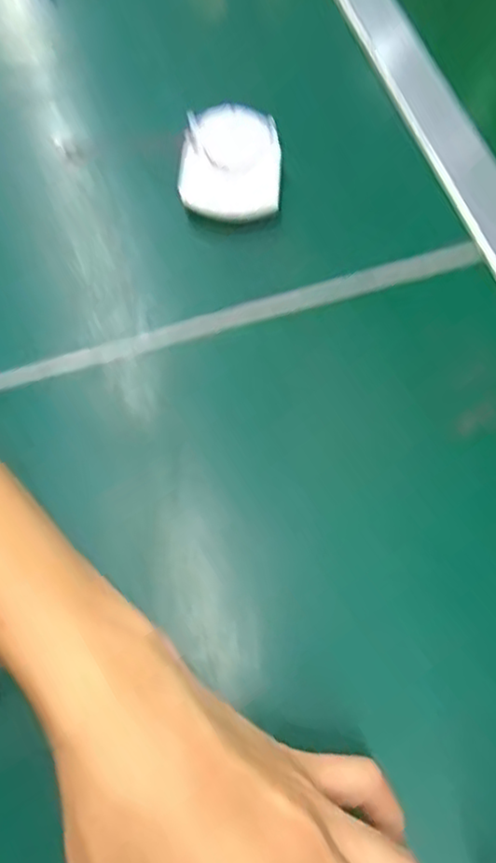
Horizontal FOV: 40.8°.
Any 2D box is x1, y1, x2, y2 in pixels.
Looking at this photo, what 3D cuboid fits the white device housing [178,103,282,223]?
[{"bbox_3d":[-0.011,-0.172,0.426,0.061,0.029,0.069,1,64,-2],"label":"white device housing"}]

